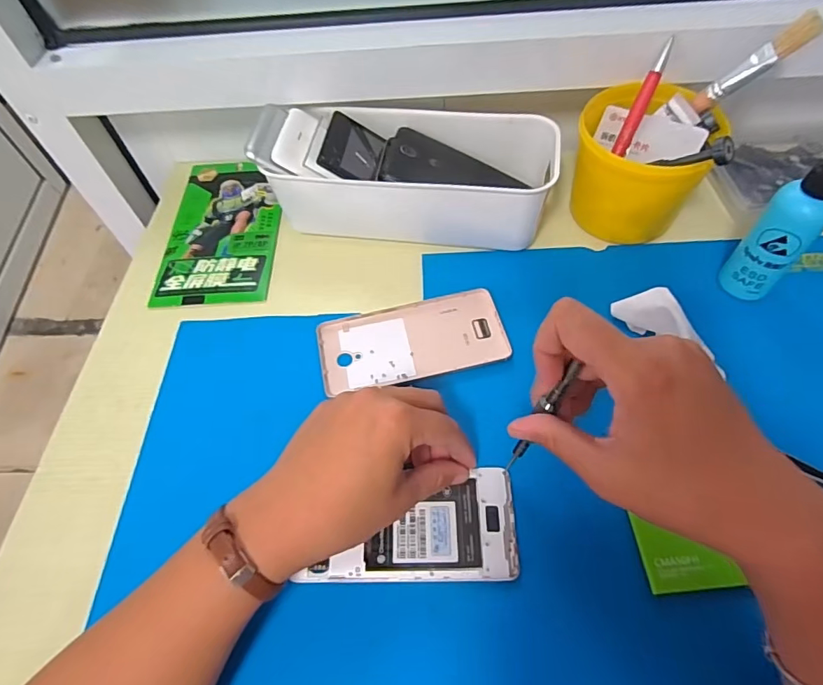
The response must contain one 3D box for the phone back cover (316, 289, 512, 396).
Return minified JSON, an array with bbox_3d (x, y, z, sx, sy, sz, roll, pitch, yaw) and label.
[{"bbox_3d":[0.000,-0.001,0.393,0.146,0.008,0.069,-12,59,-3],"label":"phone back cover"}]

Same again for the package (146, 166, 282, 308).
[{"bbox_3d":[-0.184,-0.113,0.477,0.105,0.006,0.186,-4,58,2],"label":"package"}]

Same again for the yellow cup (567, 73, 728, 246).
[{"bbox_3d":[0.191,-0.150,0.414,0.109,0.086,0.098,21,62,16],"label":"yellow cup"}]

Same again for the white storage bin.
[{"bbox_3d":[0.007,-0.153,0.442,0.231,0.078,0.099,4,59,7],"label":"white storage bin"}]

